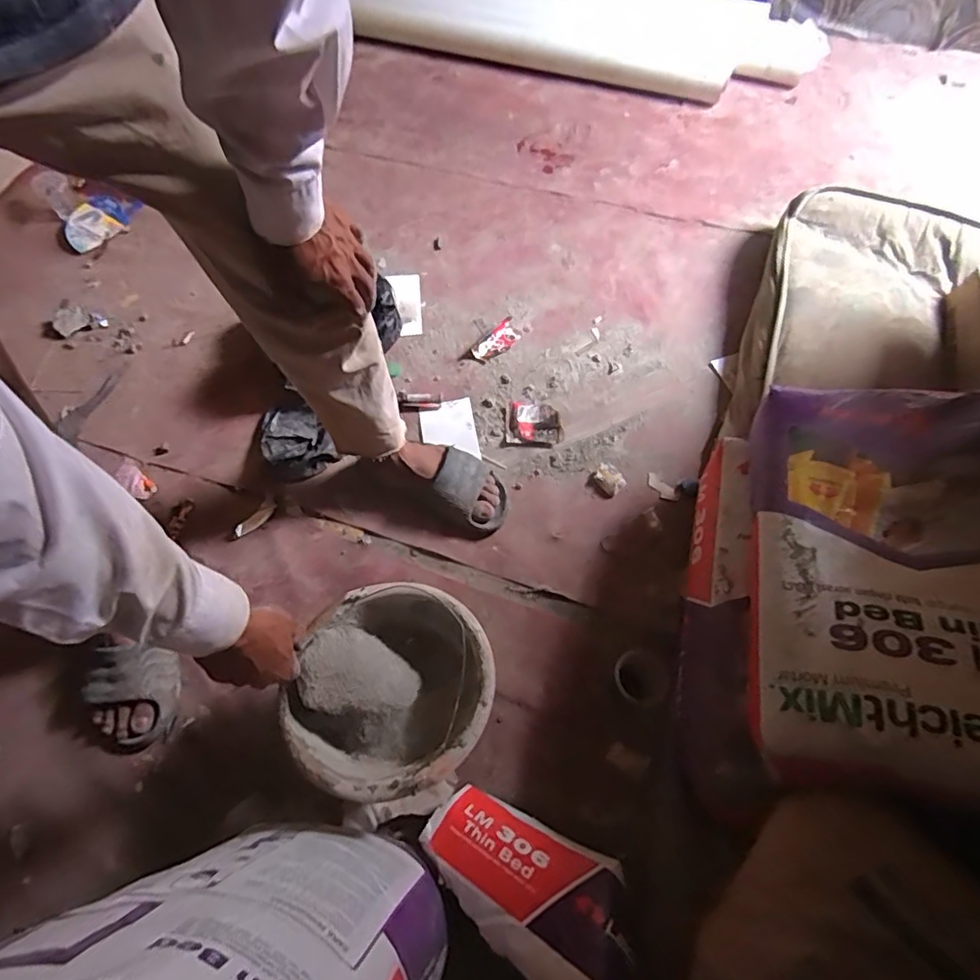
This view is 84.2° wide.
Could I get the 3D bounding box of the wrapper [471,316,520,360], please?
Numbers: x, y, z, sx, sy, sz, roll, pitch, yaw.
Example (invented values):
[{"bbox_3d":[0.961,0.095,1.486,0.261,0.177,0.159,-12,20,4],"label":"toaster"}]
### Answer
[{"bbox_3d":[0.014,-0.306,1.119,0.108,0.020,0.050,-38,69,-18],"label":"wrapper"}]

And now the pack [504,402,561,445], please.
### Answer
[{"bbox_3d":[0.083,-0.128,1.025,0.102,0.018,0.087,4,62,2],"label":"pack"}]

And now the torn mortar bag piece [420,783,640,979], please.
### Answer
[{"bbox_3d":[0.059,0.465,0.632,0.298,0.079,0.141,27,64,34],"label":"torn mortar bag piece"}]

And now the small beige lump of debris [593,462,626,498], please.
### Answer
[{"bbox_3d":[0.209,-0.016,0.970,0.052,0.019,0.057,-37,68,-18],"label":"small beige lump of debris"}]

